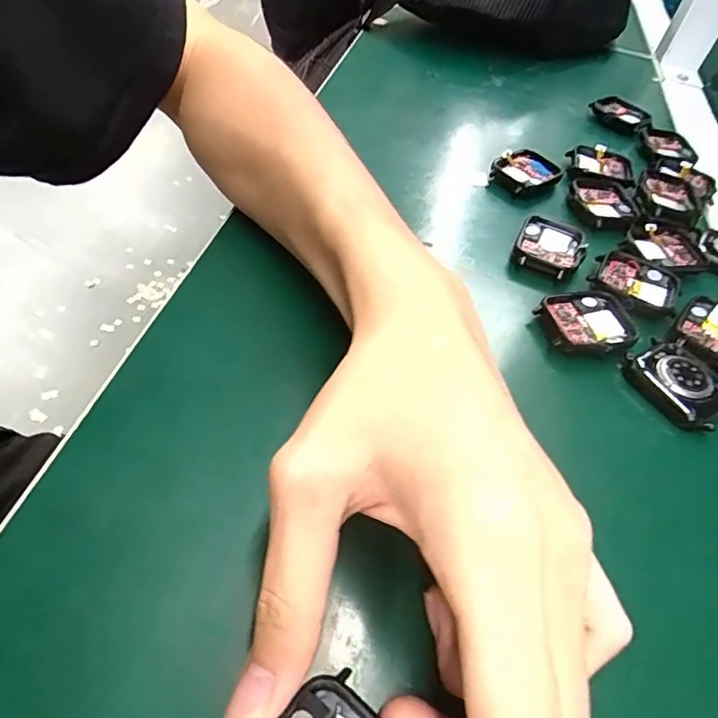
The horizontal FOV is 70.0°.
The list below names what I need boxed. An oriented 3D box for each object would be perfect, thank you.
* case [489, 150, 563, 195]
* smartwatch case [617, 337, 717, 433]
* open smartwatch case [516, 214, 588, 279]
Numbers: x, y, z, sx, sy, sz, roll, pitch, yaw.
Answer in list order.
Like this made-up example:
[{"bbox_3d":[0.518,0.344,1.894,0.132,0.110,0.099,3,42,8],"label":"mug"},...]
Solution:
[{"bbox_3d":[0.114,-0.127,0.349,0.045,0.012,0.035,-32,63,-30],"label":"case"},{"bbox_3d":[0.154,0.010,0.244,0.036,0.007,0.047,-27,61,-28],"label":"smartwatch case"},{"bbox_3d":[0.112,-0.065,0.300,0.037,0.010,0.045,26,52,11],"label":"open smartwatch case"}]

